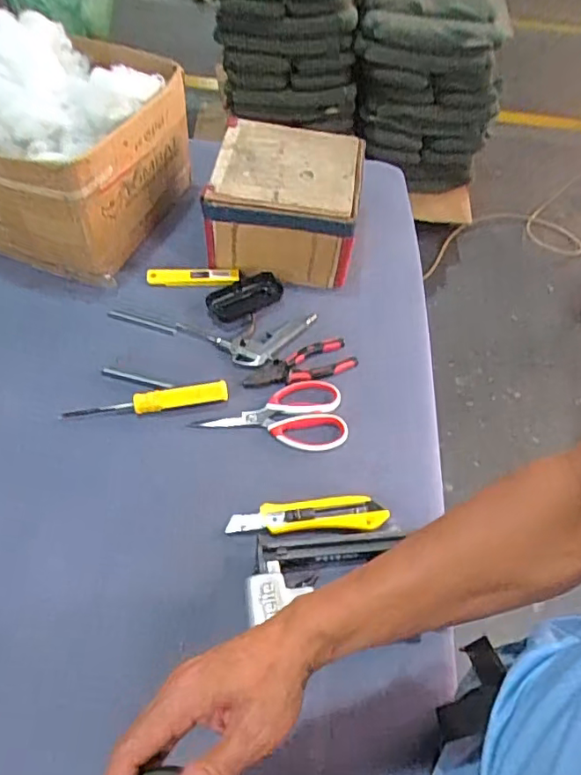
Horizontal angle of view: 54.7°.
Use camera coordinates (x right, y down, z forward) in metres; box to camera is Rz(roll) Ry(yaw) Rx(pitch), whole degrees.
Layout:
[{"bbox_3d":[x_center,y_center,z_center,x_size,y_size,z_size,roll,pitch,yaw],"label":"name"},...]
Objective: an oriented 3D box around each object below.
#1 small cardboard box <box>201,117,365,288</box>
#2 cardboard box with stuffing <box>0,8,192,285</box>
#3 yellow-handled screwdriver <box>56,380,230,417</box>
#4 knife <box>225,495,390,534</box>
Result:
[{"bbox_3d":[-0.005,-0.284,0.857,0.212,0.118,0.211,7,54,2],"label":"small cardboard box"},{"bbox_3d":[-0.318,-0.354,0.831,0.238,0.235,0.302,20,56,12],"label":"cardboard box with stuffing"},{"bbox_3d":[-0.177,0.015,0.686,0.197,0.030,0.024,-7,53,-10],"label":"yellow-handled screwdriver"},{"bbox_3d":[0.019,0.143,0.625,0.171,0.024,0.036,-1,52,-5],"label":"knife"}]

